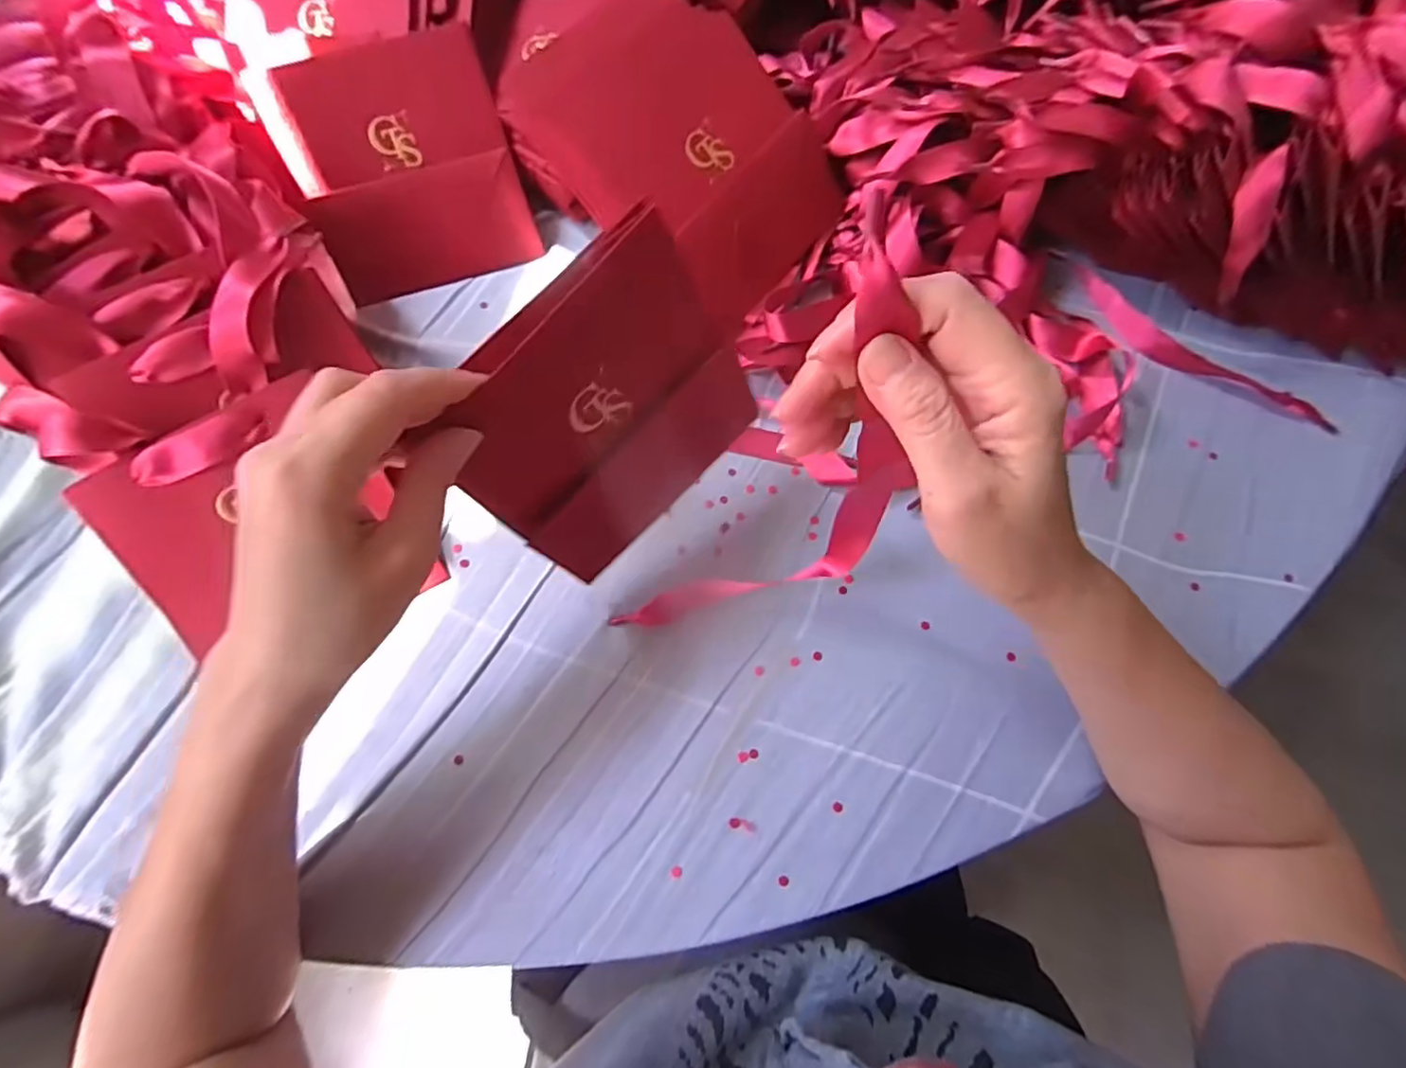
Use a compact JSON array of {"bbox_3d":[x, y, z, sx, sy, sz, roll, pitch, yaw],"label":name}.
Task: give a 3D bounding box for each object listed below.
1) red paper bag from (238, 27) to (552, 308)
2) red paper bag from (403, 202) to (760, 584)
[{"bbox_3d":[-0.196,-0.240,0.404,0.137,0.136,0.027,-17,28,-2],"label":"red paper bag"},{"bbox_3d":[-0.043,-0.055,0.295,0.136,0.139,0.020,-45,56,-8],"label":"red paper bag"}]

